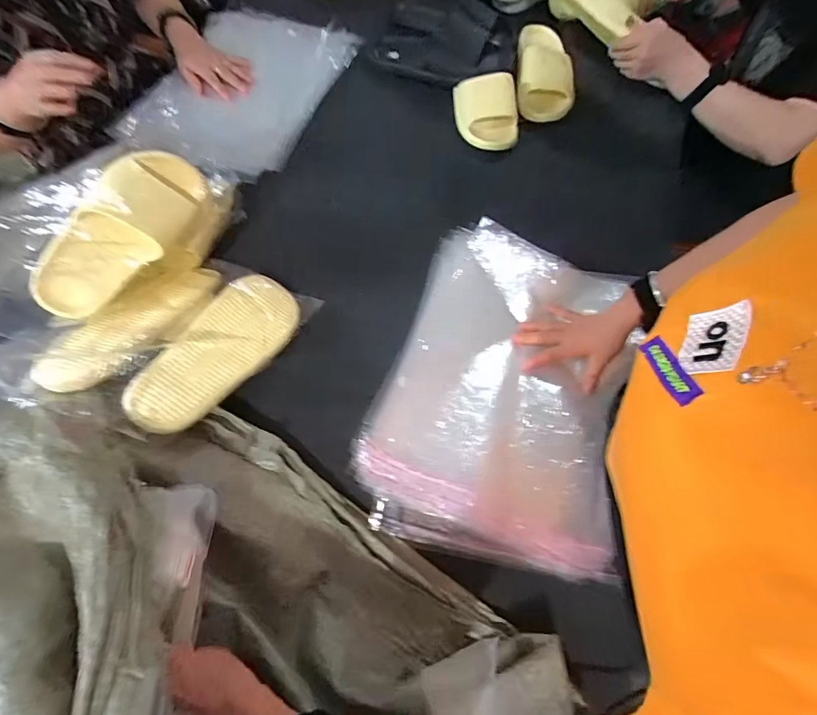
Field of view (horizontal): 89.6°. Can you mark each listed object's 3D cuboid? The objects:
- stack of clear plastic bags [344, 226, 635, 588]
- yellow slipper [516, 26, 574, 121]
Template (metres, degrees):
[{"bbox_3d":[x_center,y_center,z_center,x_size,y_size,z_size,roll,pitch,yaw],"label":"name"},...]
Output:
[{"bbox_3d":[0.130,0.032,0.546,0.315,0.042,0.421,13,69,5],"label":"stack of clear plastic bags"},{"bbox_3d":[0.258,-0.560,0.787,0.108,0.052,0.240,0,68,0],"label":"yellow slipper"}]

